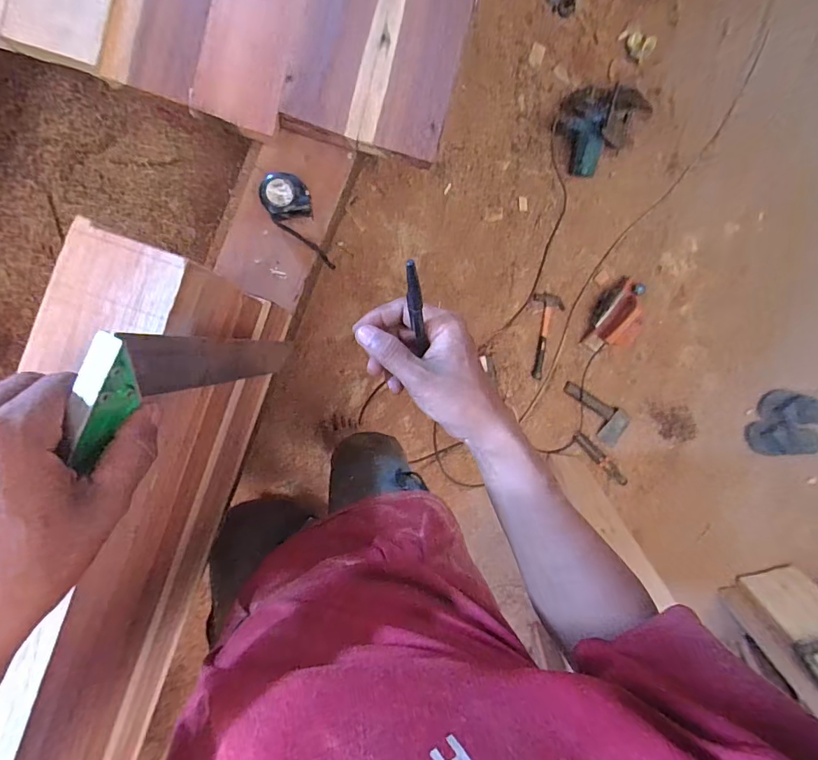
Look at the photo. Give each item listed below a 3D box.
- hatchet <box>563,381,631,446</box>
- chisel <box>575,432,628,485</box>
[{"bbox_3d":[0.595,0.116,1.437,0.254,0.026,0.125,26,87,-7],"label":"hatchet"},{"bbox_3d":[0.621,0.255,1.444,0.234,0.025,0.036,43,85,-5],"label":"chisel"}]

